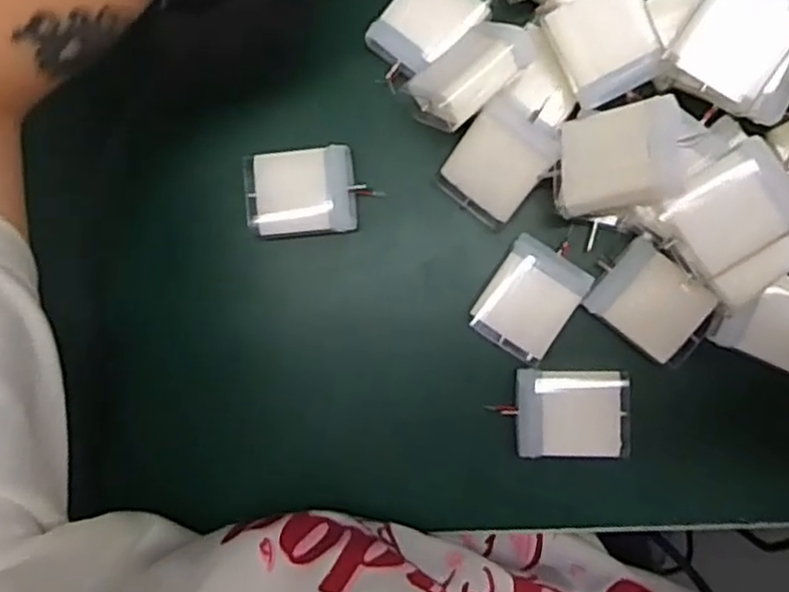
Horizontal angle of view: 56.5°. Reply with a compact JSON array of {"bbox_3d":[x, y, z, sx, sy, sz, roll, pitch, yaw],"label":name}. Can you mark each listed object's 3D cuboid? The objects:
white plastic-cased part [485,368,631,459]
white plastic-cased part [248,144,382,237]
[{"bbox_3d":[0.080,0.055,0.346,0.058,0.006,0.041,-1,90,6],"label":"white plastic-cased part"},{"bbox_3d":[-0.043,-0.050,0.361,0.058,0.013,0.042,-4,90,6],"label":"white plastic-cased part"}]

